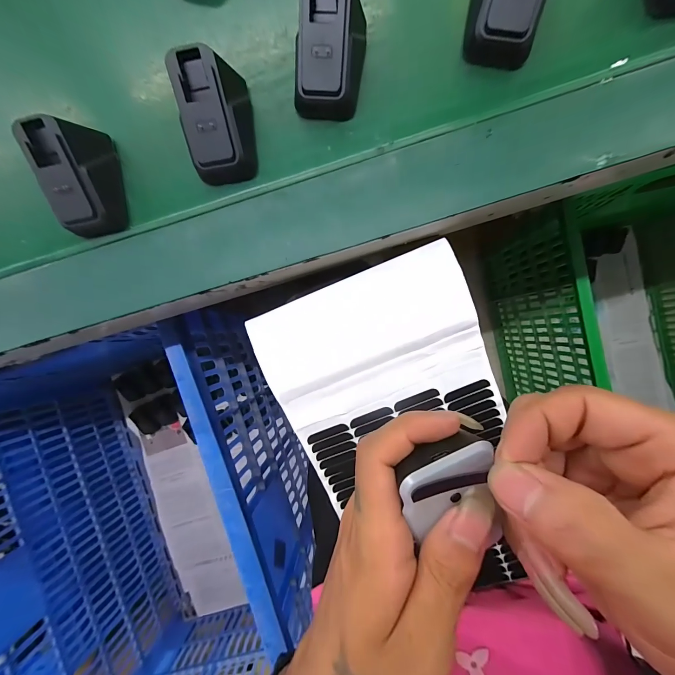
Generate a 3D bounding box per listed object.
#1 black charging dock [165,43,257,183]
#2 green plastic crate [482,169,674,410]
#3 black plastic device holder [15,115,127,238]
[{"bbox_3d":[-0.079,-0.140,0.204,0.043,0.042,0.067,-3,91,6],"label":"black charging dock"},{"bbox_3d":[0.671,0.029,0.678,0.470,0.396,0.638,-11,90,6],"label":"green plastic crate"},{"bbox_3d":[-0.174,-0.106,0.210,0.033,0.044,0.064,1,91,6],"label":"black plastic device holder"}]

